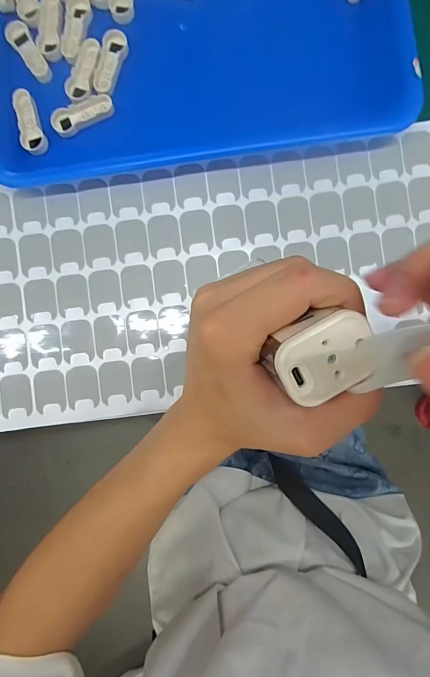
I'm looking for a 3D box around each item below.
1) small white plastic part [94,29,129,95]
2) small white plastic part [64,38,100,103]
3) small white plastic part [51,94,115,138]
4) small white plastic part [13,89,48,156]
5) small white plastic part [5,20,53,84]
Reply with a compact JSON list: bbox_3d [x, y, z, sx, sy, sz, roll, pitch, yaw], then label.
[{"bbox_3d":[-0.084,-0.222,0.291,0.019,0.006,0.051,12,89,0],"label":"small white plastic part"},{"bbox_3d":[-0.105,-0.216,0.291,0.019,0.004,0.050,15,89,1],"label":"small white plastic part"},{"bbox_3d":[-0.107,-0.182,0.292,0.050,0.008,0.018,-24,89,0],"label":"small white plastic part"},{"bbox_3d":[-0.151,-0.176,0.295,0.019,0.010,0.052,-13,89,0],"label":"small white plastic part"},{"bbox_3d":[-0.152,-0.234,0.295,0.017,0.007,0.052,-35,89,-1],"label":"small white plastic part"}]

